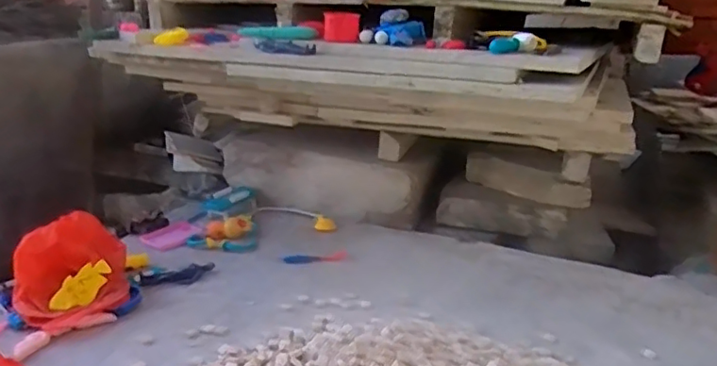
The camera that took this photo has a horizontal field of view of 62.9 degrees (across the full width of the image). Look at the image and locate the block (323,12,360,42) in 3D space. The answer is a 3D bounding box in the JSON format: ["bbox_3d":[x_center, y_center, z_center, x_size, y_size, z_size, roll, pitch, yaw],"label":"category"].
[{"bbox_3d":[-0.029,-0.282,1.062,0.064,0.050,0.033,-1,20,2],"label":"block"}]

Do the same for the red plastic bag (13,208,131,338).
[{"bbox_3d":[-0.461,0.139,0.941,0.169,0.142,0.134,-11,20,-26],"label":"red plastic bag"}]

